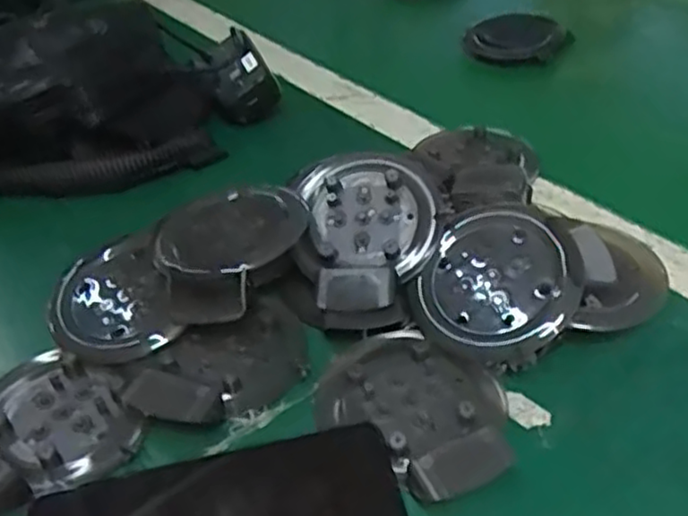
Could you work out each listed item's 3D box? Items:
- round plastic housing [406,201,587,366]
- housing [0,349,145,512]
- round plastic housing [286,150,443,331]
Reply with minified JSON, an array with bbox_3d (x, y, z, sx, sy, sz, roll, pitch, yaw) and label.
[{"bbox_3d":[0.082,0.014,0.369,0.085,0.018,0.085,-9,60,16],"label":"round plastic housing"},{"bbox_3d":[-0.148,0.083,0.333,0.085,0.019,0.083,-3,41,2],"label":"housing"},{"bbox_3d":[0.013,-0.014,0.393,0.079,0.028,0.115,-8,62,7],"label":"round plastic housing"}]

